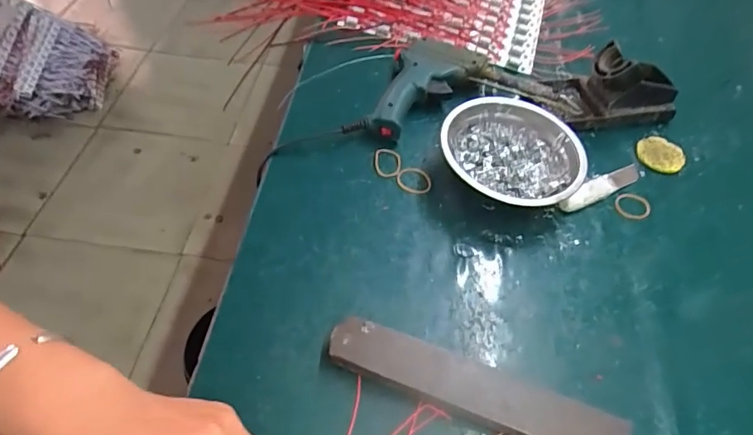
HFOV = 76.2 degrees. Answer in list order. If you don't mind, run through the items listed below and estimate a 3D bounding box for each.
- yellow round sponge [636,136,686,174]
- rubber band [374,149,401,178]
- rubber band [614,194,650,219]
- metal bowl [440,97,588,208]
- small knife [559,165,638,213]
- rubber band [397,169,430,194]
[{"bbox_3d":[0.283,-0.063,0.478,0.045,0.006,0.046,3,53,-4],"label":"yellow round sponge"},{"bbox_3d":[0.010,-0.051,0.445,0.024,0.004,0.034,5,53,-2],"label":"rubber band"},{"bbox_3d":[0.235,-0.011,0.439,0.034,0.004,0.027,-16,57,-17],"label":"rubber band"},{"bbox_3d":[0.120,-0.055,0.438,0.123,0.042,0.130,3,53,-4],"label":"metal bowl"},{"bbox_3d":[0.207,-0.028,0.443,0.100,0.010,0.019,-21,58,-20],"label":"small knife"},{"bbox_3d":[0.034,-0.034,0.436,0.031,0.006,0.027,12,53,3],"label":"rubber band"}]

